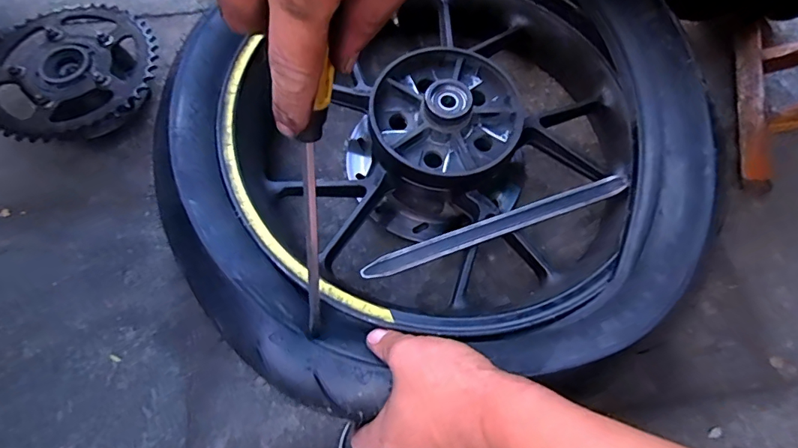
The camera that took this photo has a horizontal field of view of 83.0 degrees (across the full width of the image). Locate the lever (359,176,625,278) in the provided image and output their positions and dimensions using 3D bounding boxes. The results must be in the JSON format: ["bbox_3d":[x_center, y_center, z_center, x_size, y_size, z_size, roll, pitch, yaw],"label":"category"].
[{"bbox_3d":[0.098,0.002,0.447,0.273,0.011,0.021,-19,71,-8],"label":"lever"}]

